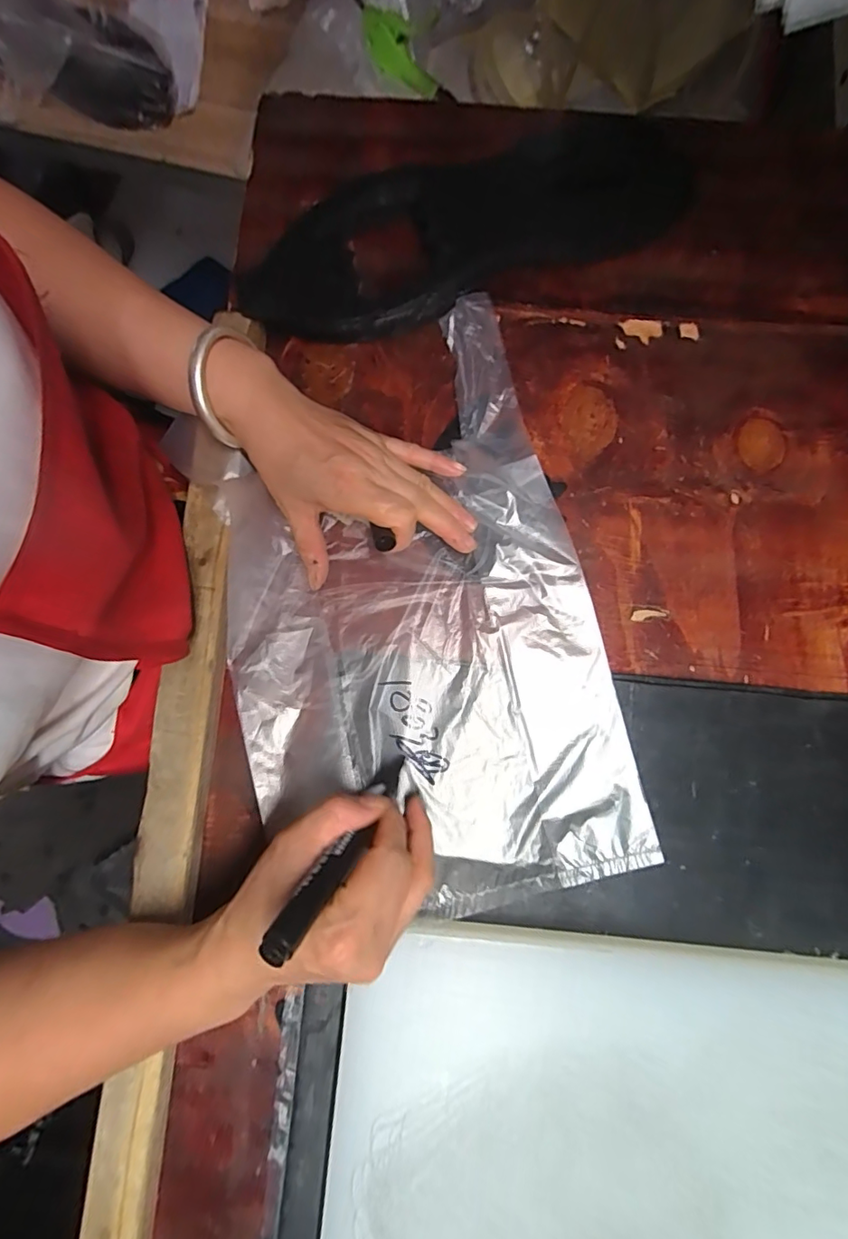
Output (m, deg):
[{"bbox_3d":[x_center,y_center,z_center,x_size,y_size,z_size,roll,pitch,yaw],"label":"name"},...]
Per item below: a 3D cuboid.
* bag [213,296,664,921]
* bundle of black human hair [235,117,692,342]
[{"bbox_3d":[-0.011,-0.002,0.330,0.232,0.025,0.368,-16,83,-1],"label":"bag"},{"bbox_3d":[0.029,-0.289,0.371,0.337,0.031,0.113,-22,83,-3],"label":"bundle of black human hair"}]

